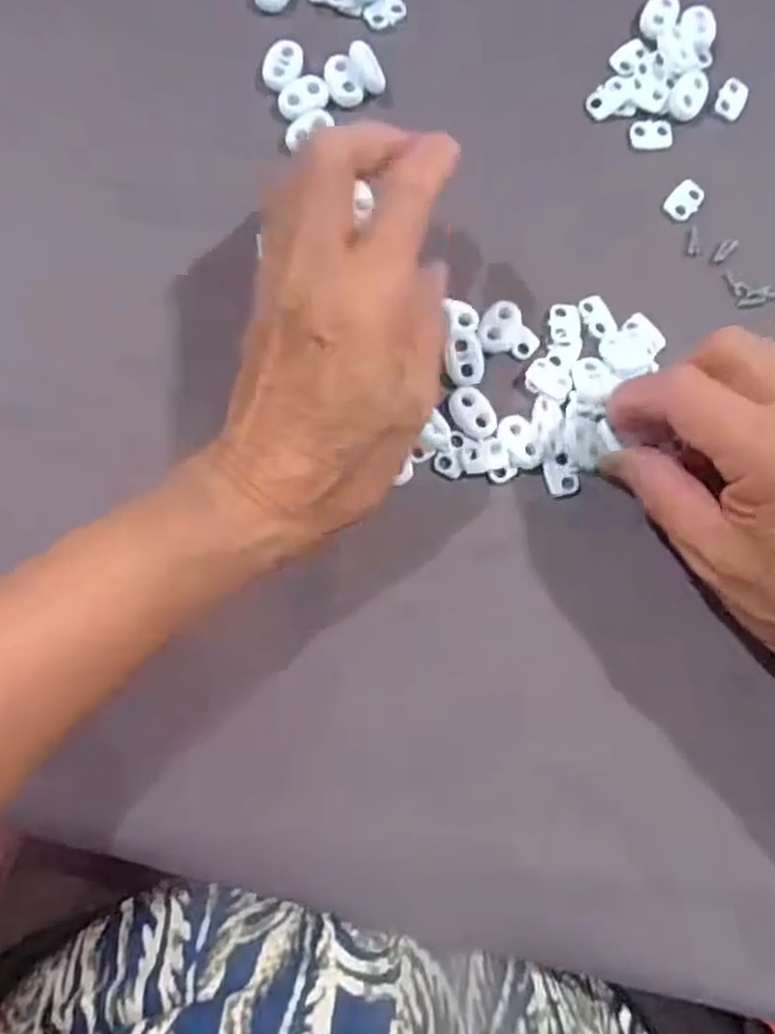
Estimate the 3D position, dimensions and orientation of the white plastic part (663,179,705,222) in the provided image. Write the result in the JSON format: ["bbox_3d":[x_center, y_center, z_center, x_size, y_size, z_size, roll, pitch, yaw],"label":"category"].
[{"bbox_3d":[0.130,-0.138,0.316,0.013,0.004,0.019,42,80,4],"label":"white plastic part"}]

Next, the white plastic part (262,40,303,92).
[{"bbox_3d":[-0.045,-0.193,0.313,0.015,0.007,0.024,13,79,-2],"label":"white plastic part"}]

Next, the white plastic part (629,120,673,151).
[{"bbox_3d":[0.117,-0.169,0.319,0.018,0.004,0.013,-3,82,-4],"label":"white plastic part"}]

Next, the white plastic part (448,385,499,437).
[{"bbox_3d":[0.034,-0.042,0.289,0.015,0.004,0.022,-27,83,-9],"label":"white plastic part"}]

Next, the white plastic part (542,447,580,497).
[{"bbox_3d":[0.069,-0.018,0.290,0.013,0.004,0.020,-16,92,10],"label":"white plastic part"}]

